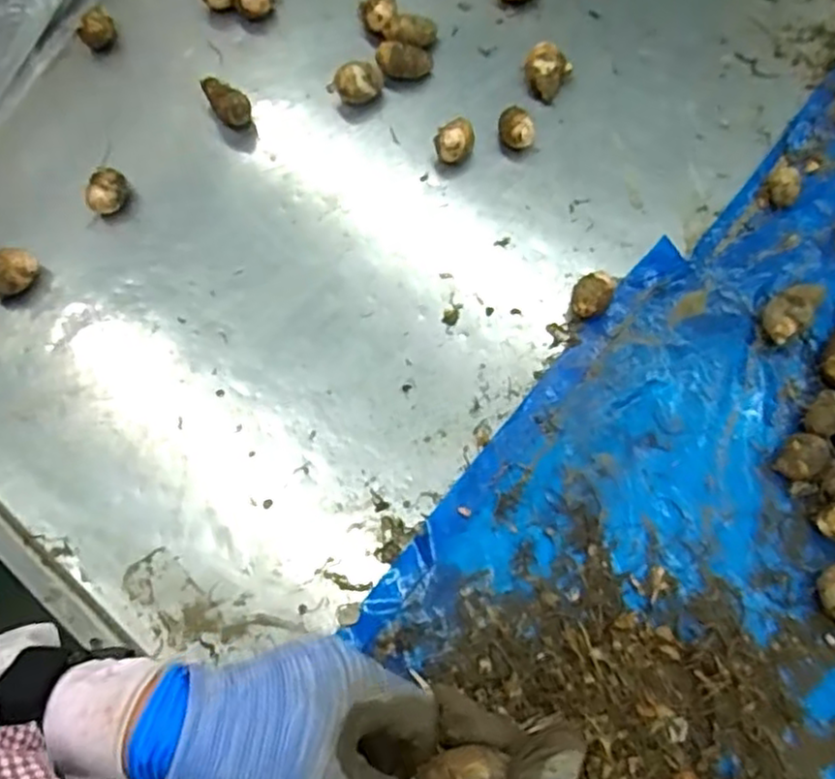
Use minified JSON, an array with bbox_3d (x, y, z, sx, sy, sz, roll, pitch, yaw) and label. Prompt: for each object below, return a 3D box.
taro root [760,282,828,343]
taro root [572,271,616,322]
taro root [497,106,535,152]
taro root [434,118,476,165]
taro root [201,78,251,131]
[{"bbox_3d":[0.322,-0.067,0.605,0.066,0.038,0.034,-36,74,-10],"label":"taro root"},{"bbox_3d":[0.153,-0.082,0.622,0.032,0.026,0.039,23,73,9],"label":"taro root"},{"bbox_3d":[0.097,-0.253,0.684,0.035,0.030,0.035,0,71,1],"label":"taro root"},{"bbox_3d":[0.035,-0.235,0.668,0.036,0.033,0.039,4,71,3],"label":"taro root"},{"bbox_3d":[-0.187,-0.283,0.701,0.032,0.038,0.055,-29,73,-8],"label":"taro root"}]

